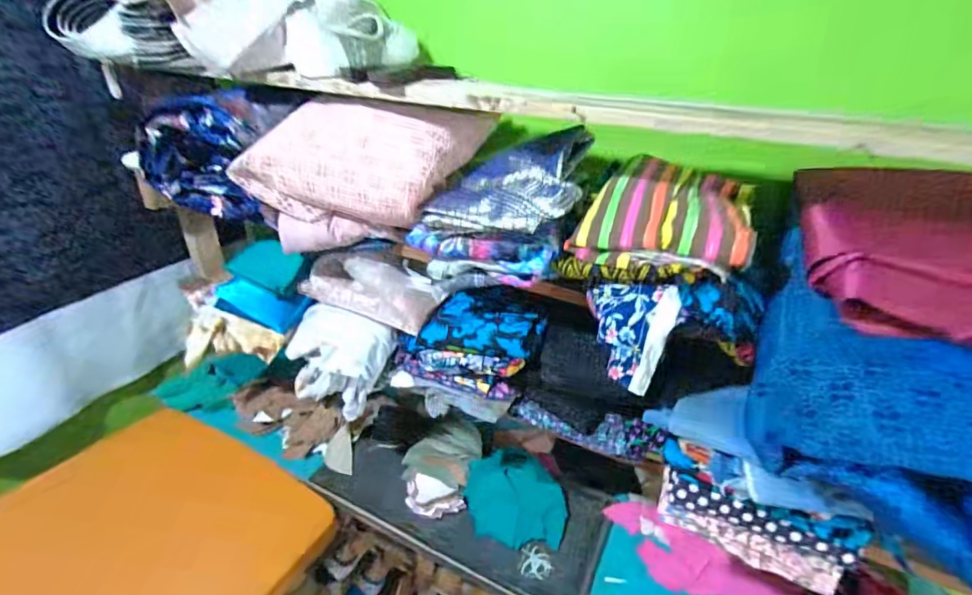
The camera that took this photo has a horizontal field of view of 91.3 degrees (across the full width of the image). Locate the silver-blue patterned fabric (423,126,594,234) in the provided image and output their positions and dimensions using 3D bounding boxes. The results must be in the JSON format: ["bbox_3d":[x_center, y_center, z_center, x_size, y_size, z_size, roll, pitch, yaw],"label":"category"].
[{"bbox_3d":[0.036,-0.155,0.621,0.175,0.088,0.230,10,30,14],"label":"silver-blue patterned fabric"}]

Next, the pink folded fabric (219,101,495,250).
[{"bbox_3d":[-0.174,-0.185,0.709,0.312,0.191,0.188,15,32,23],"label":"pink folded fabric"}]

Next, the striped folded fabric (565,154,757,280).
[{"bbox_3d":[0.230,-0.108,0.589,0.177,0.065,0.251,15,31,22],"label":"striped folded fabric"}]

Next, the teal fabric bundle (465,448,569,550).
[{"bbox_3d":[0.054,0.359,0.862,0.180,0.049,0.158,9,30,12],"label":"teal fabric bundle"}]

